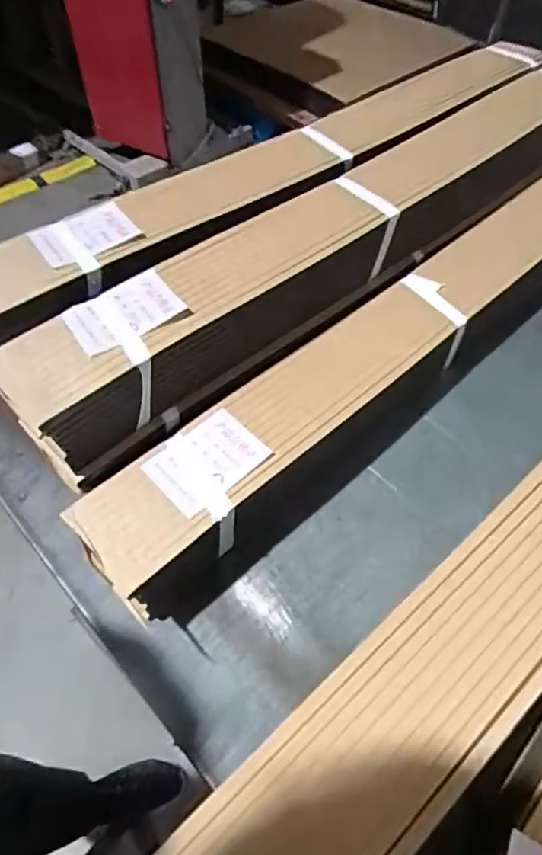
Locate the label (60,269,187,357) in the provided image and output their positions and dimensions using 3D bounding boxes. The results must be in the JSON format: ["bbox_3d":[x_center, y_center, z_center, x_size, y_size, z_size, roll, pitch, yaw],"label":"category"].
[{"bbox_3d":[-0.139,-0.111,0.518,0.105,0.008,0.071,-33,63,-25],"label":"label"}]

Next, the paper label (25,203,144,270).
[{"bbox_3d":[-0.203,-0.212,0.595,0.105,0.010,0.082,-31,61,-21],"label":"paper label"}]

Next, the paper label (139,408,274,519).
[{"bbox_3d":[-0.061,0.031,0.523,0.105,0.008,0.075,-37,62,-26],"label":"paper label"}]

